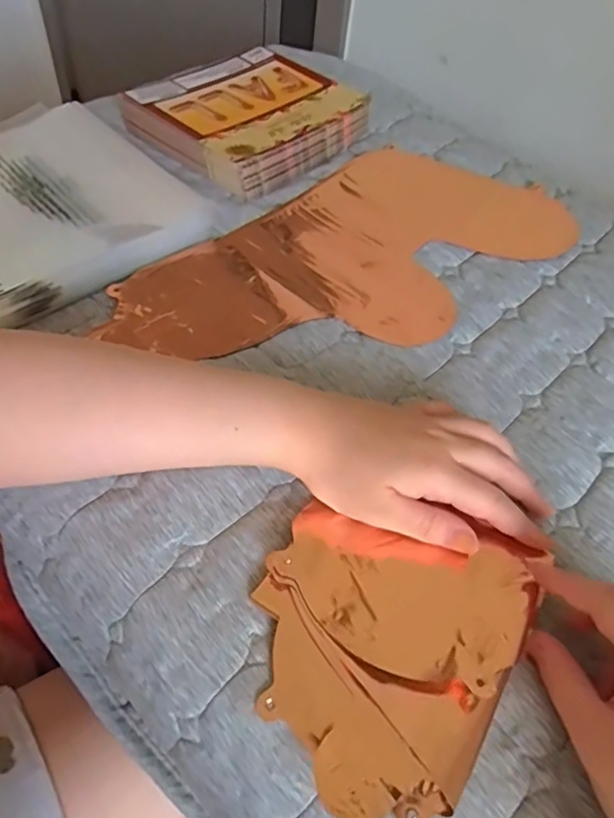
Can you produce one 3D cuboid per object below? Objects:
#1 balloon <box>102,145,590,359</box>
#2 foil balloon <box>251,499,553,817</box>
[{"bbox_3d":[0.048,-0.130,0.499,0.203,0.010,0.401,39,59,22],"label":"balloon"},{"bbox_3d":[0.041,0.110,0.304,0.132,0.021,0.161,31,56,18],"label":"foil balloon"}]

